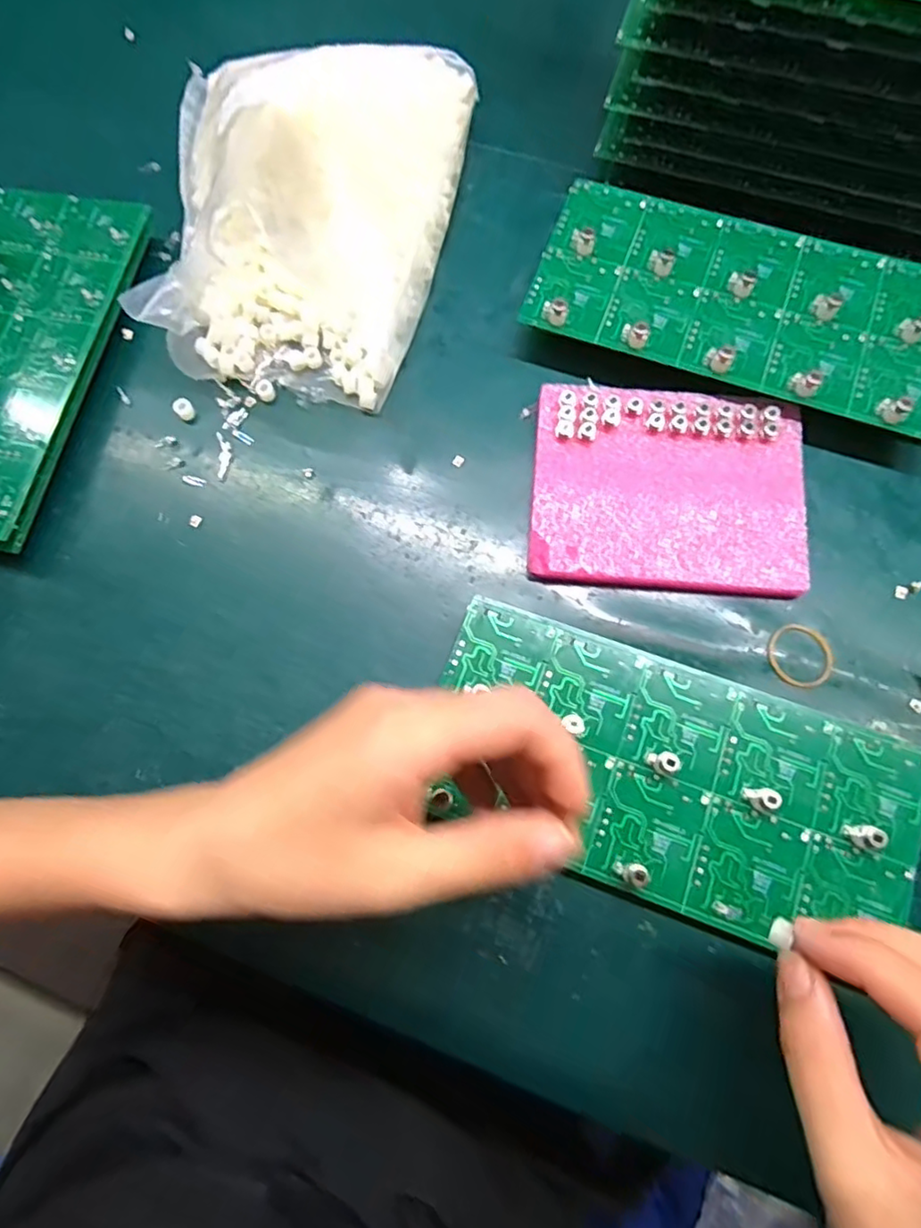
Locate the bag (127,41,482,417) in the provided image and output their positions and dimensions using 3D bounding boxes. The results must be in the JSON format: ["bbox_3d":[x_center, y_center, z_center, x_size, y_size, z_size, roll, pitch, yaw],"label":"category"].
[{"bbox_3d":[-0.077,-0.241,0.343,0.127,0.095,0.218,14,74,7],"label":"bag"}]

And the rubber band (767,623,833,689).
[{"bbox_3d":[0.169,0.021,0.306,0.031,0.004,0.031,-1,73,2],"label":"rubber band"}]

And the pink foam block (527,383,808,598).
[{"bbox_3d":[0.108,-0.065,0.325,0.137,0.019,0.107,5,73,4],"label":"pink foam block"}]

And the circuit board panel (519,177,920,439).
[{"bbox_3d":[0.155,-0.174,0.337,0.221,0.011,0.105,20,76,7],"label":"circuit board panel"}]

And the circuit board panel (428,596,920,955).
[{"bbox_3d":[0.095,0.074,0.282,0.219,0.010,0.106,19,75,8],"label":"circuit board panel"}]

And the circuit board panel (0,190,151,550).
[{"bbox_3d":[-0.263,-0.149,0.352,0.107,0.011,0.220,12,75,7],"label":"circuit board panel"}]

